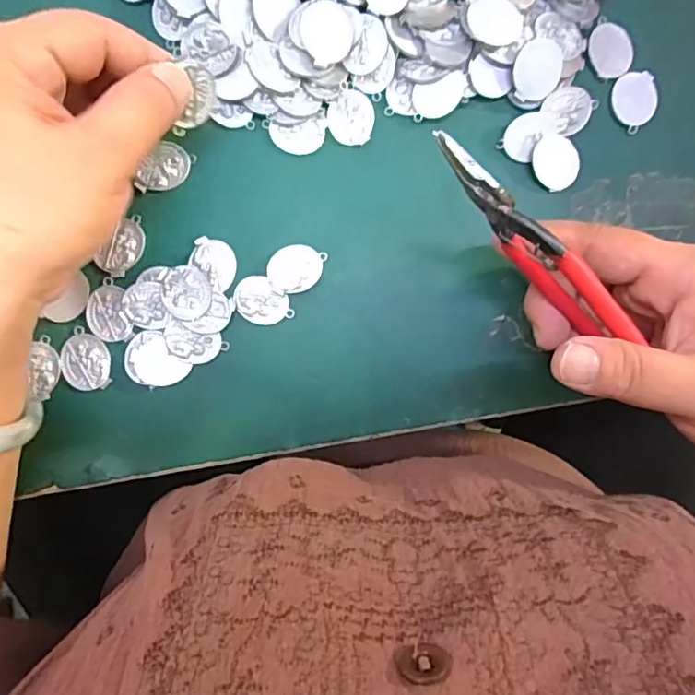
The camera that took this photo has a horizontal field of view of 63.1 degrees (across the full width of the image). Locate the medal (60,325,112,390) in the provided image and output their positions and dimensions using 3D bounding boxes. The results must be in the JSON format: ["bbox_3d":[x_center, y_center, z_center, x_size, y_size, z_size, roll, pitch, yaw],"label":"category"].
[{"bbox_3d":[-0.118,0.005,0.255,0.020,0.004,0.028,-6,92,-5],"label":"medal"}]

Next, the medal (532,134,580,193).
[{"bbox_3d":[0.098,-0.087,0.266,0.022,0.004,0.025,-23,93,-5],"label":"medal"}]

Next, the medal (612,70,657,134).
[{"bbox_3d":[0.136,-0.116,0.267,0.020,0.004,0.027,-6,92,-5],"label":"medal"}]

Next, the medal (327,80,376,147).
[{"bbox_3d":[0.002,-0.107,0.260,0.021,0.004,0.025,14,90,-6],"label":"medal"}]

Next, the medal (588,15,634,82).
[{"bbox_3d":[0.123,-0.141,0.267,0.021,0.004,0.027,-23,93,-5],"label":"medal"}]

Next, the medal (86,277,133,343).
[{"bbox_3d":[-0.108,-0.016,0.255,0.018,0.004,0.028,-13,92,-4],"label":"medal"}]

